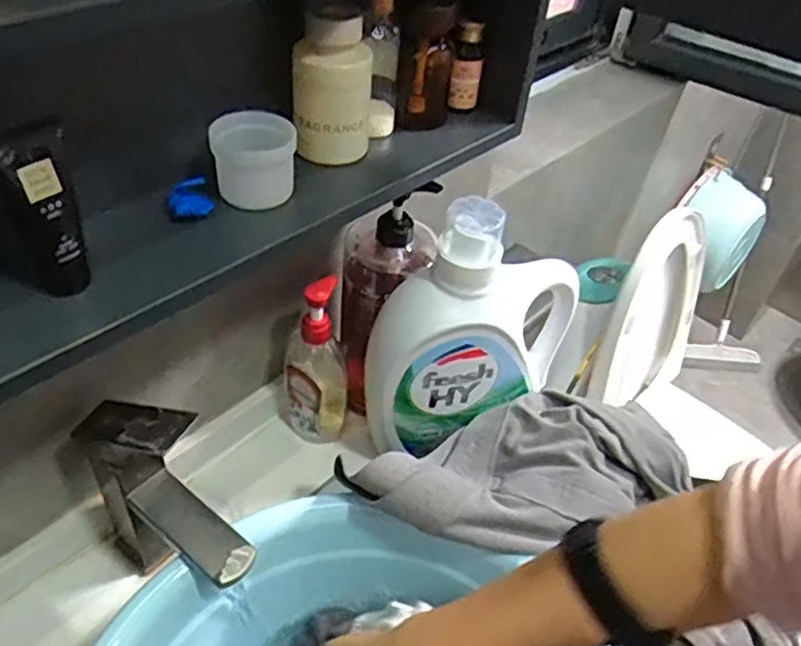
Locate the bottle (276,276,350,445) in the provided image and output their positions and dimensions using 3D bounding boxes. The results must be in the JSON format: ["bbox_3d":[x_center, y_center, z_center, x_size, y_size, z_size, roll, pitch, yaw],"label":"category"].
[{"bbox_3d":[-0.091,0.041,0.718,0.078,0.208,0.059,3,43,-4],"label":"bottle"}]

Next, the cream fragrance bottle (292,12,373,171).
[{"bbox_3d":[-0.050,-0.180,0.534,0.046,0.102,0.058,26,46,20],"label":"cream fragrance bottle"}]

